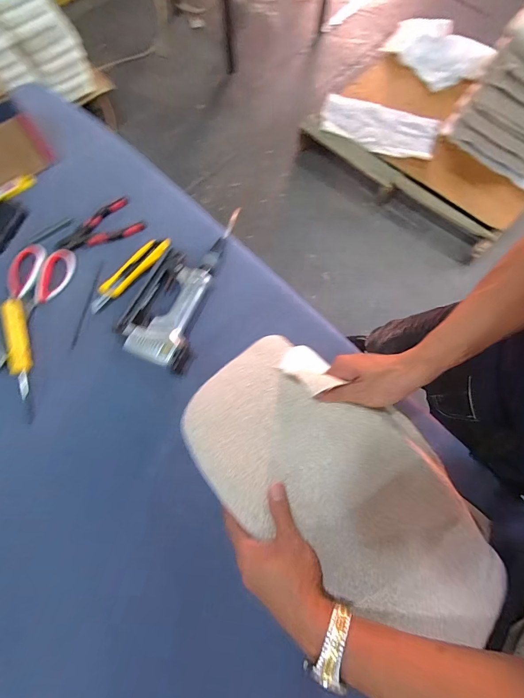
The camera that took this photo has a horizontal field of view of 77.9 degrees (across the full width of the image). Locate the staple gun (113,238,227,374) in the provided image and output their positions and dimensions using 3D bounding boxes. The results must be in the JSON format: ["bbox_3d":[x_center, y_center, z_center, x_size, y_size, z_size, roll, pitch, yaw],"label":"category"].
[{"bbox_3d":[-0.142,-0.095,0.535,0.130,0.036,0.247,20,73,6],"label":"staple gun"}]

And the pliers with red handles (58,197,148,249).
[{"bbox_3d":[-0.302,-0.226,0.593,0.149,0.017,0.084,-24,74,-8],"label":"pliers with red handles"}]

